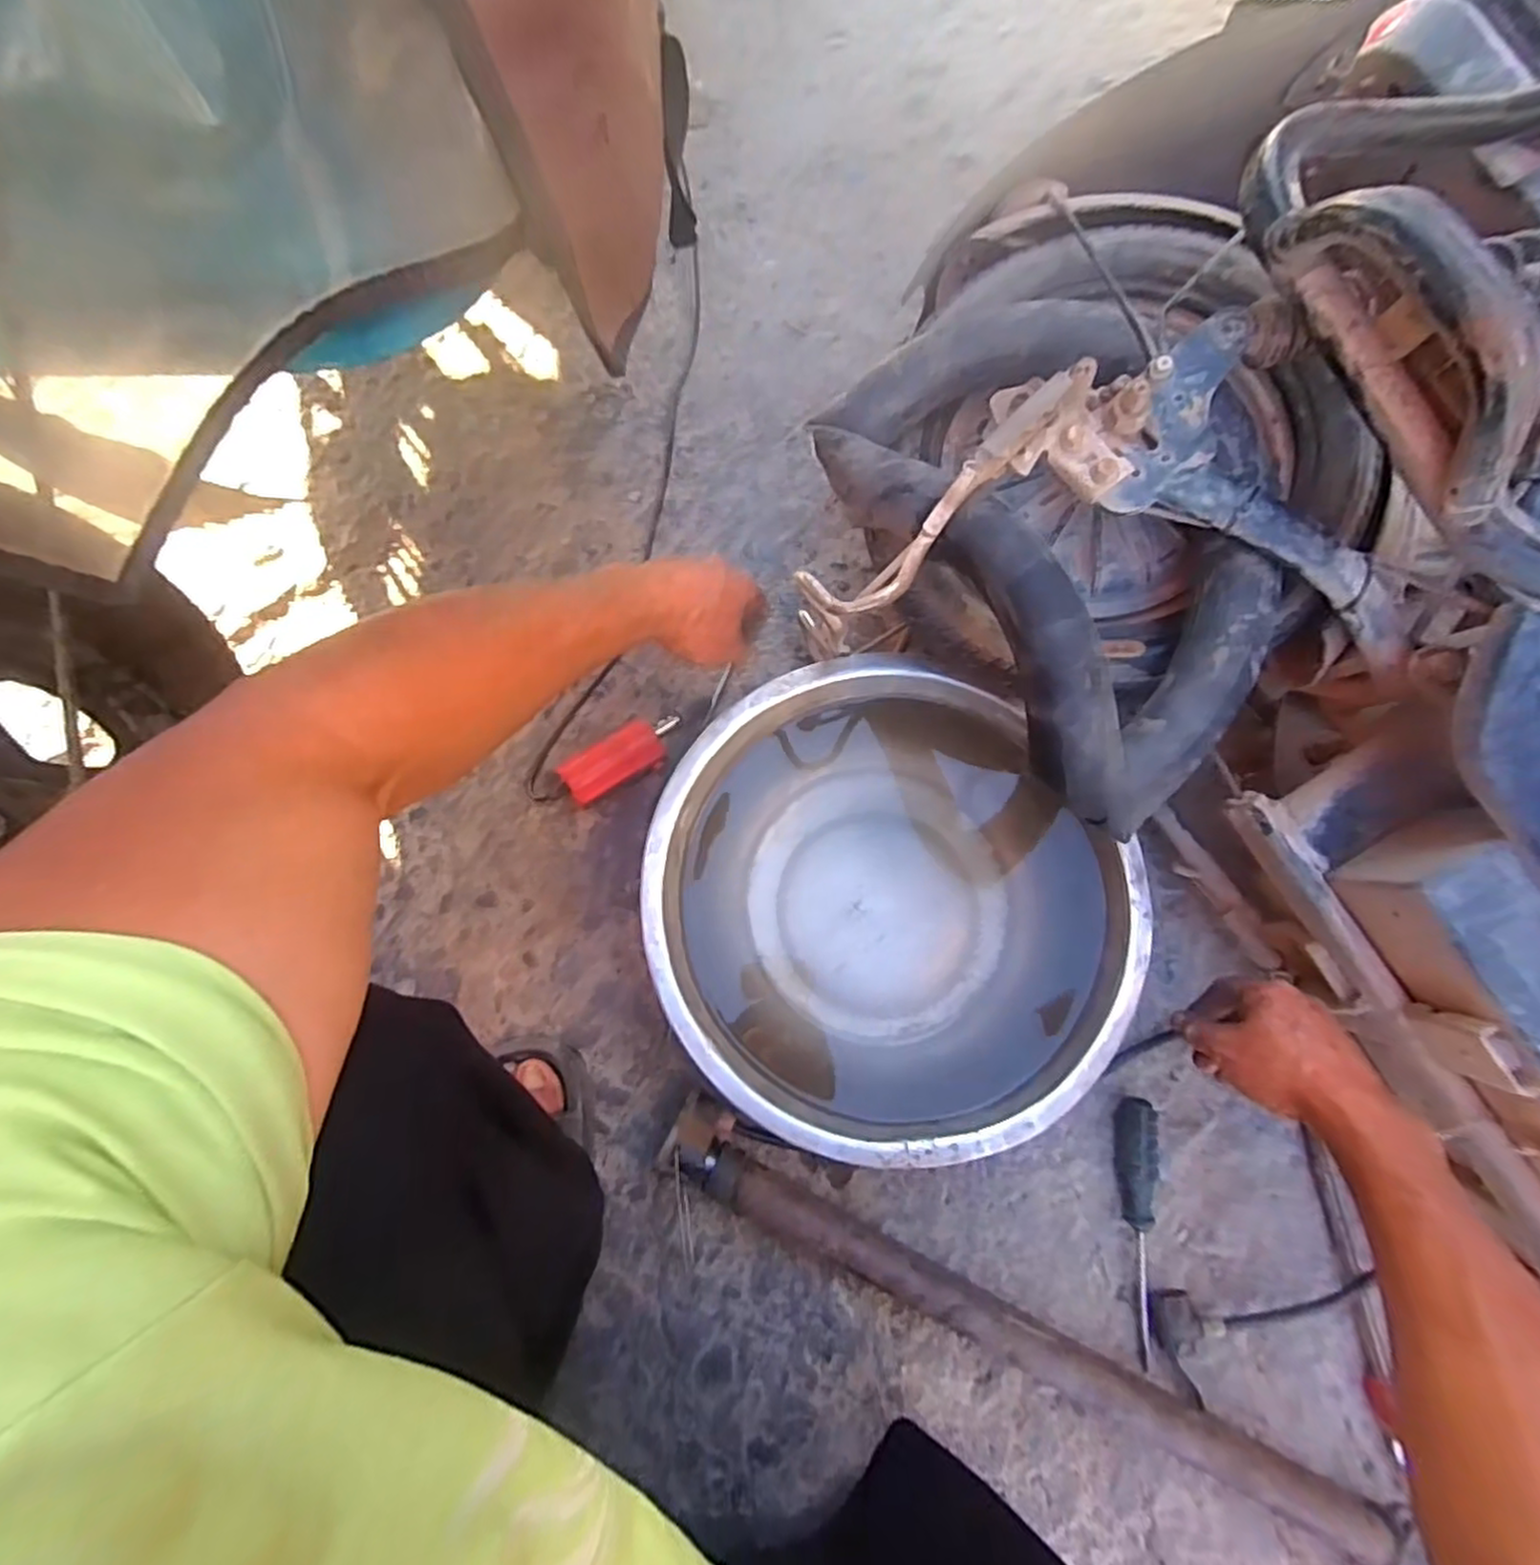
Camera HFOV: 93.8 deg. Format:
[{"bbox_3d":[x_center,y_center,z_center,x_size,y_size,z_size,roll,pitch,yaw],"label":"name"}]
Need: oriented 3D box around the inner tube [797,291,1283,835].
[{"bbox_3d":[0.197,-0.160,0.459,0.209,0.059,0.343,-29,78,-9],"label":"inner tube"}]

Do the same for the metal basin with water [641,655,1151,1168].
[{"bbox_3d":[0.083,0.103,0.583,0.329,0.106,0.360,0,75,-1],"label":"metal basin with water"}]

